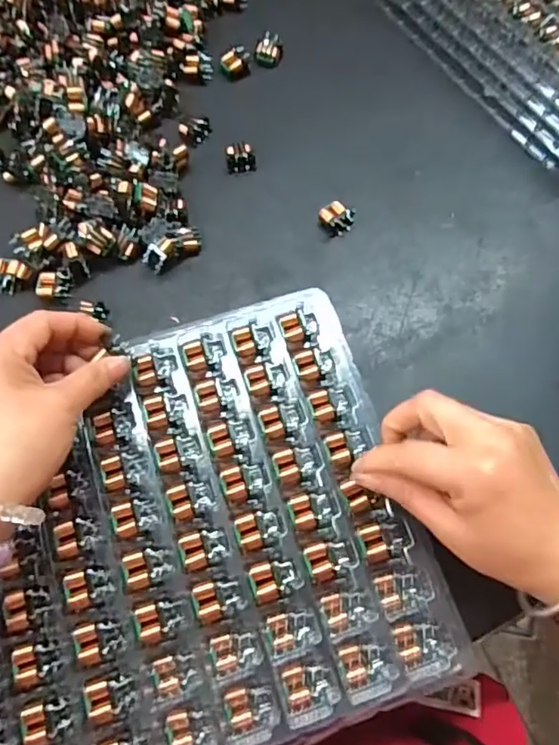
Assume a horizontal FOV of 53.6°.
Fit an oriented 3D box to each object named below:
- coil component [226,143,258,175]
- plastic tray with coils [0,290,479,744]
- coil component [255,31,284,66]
[{"bbox_3d":[-0.030,-0.165,0.427,0.022,0.012,0.018,-12,71,-6],"label":"coil component"},{"bbox_3d":[-0.090,0.099,0.308,0.329,0.015,0.231,-16,71,-8],"label":"plastic tray with coils"},{"bbox_3d":[-0.009,-0.270,0.464,0.023,0.016,0.020,2,70,-1],"label":"coil component"}]

